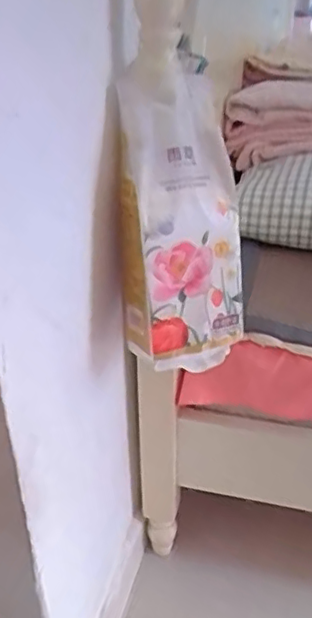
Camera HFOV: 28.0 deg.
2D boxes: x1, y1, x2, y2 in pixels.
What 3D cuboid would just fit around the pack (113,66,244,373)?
[{"bbox_3d":[0.031,-0.091,0.758,0.144,0.334,0.091,-9,34,-11],"label":"pack"}]

